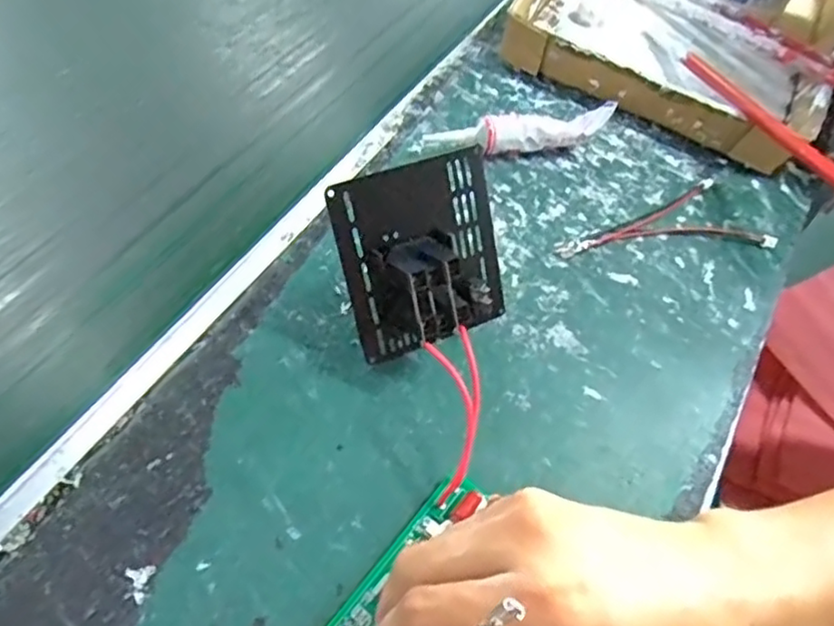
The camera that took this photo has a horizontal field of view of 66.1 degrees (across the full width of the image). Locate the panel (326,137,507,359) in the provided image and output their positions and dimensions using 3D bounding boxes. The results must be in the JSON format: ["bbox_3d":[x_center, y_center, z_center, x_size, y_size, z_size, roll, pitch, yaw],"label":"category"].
[{"bbox_3d":[0.007,-0.030,0.333,0.085,0.094,0.031,-19,15,-17],"label":"panel"}]

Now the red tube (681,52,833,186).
[{"bbox_3d":[0.233,-0.130,0.431,0.011,0.016,0.209,-6,43,-8],"label":"red tube"}]

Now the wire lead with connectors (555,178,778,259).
[{"bbox_3d":[0.158,-0.062,0.426,0.147,0.008,0.057,-5,57,-9],"label":"wire lead with connectors"}]

